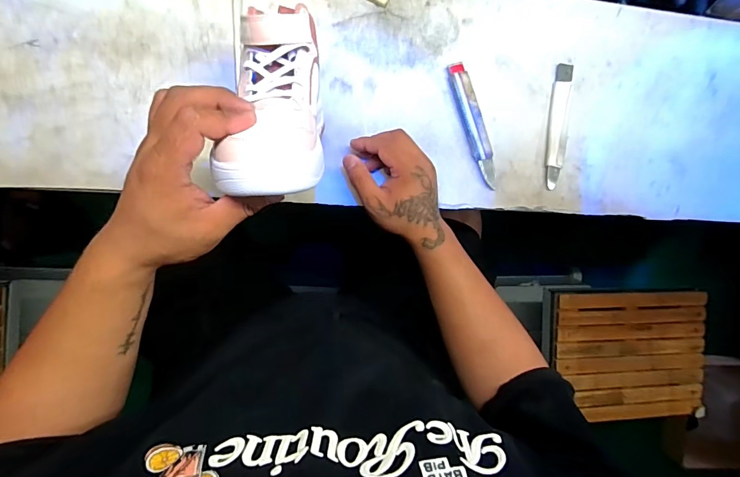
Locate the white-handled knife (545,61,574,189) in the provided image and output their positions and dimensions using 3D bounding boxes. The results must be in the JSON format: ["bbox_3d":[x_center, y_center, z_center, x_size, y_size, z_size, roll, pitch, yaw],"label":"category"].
[{"bbox_3d":[0.259,-0.155,0.565,0.029,0.008,0.168,8,91,-9],"label":"white-handled knife"}]

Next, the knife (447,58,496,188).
[{"bbox_3d":[0.138,-0.149,0.544,0.025,0.014,0.167,-18,95,-8],"label":"knife"}]

